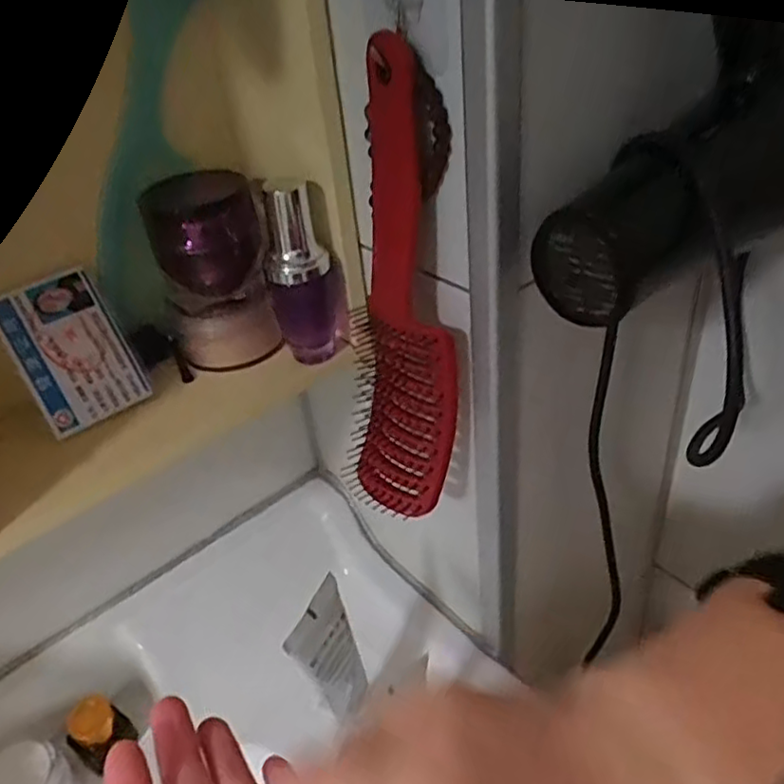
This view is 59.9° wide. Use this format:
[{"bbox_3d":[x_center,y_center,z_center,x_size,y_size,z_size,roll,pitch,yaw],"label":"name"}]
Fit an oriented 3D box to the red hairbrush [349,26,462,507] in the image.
[{"bbox_3d":[-0.001,-0.041,0.353,0.059,0.244,0.049,-11,36,-5],"label":"red hairbrush"}]

